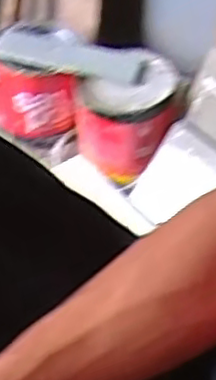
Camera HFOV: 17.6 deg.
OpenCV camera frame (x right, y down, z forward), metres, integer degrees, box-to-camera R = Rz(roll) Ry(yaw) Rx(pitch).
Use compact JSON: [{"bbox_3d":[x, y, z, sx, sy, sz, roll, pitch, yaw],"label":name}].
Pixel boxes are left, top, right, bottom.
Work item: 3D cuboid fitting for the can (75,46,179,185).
[{"bbox_3d":[0.028,-0.124,1.130,0.151,0.139,0.163,2,46,-2],"label":"can"}]

